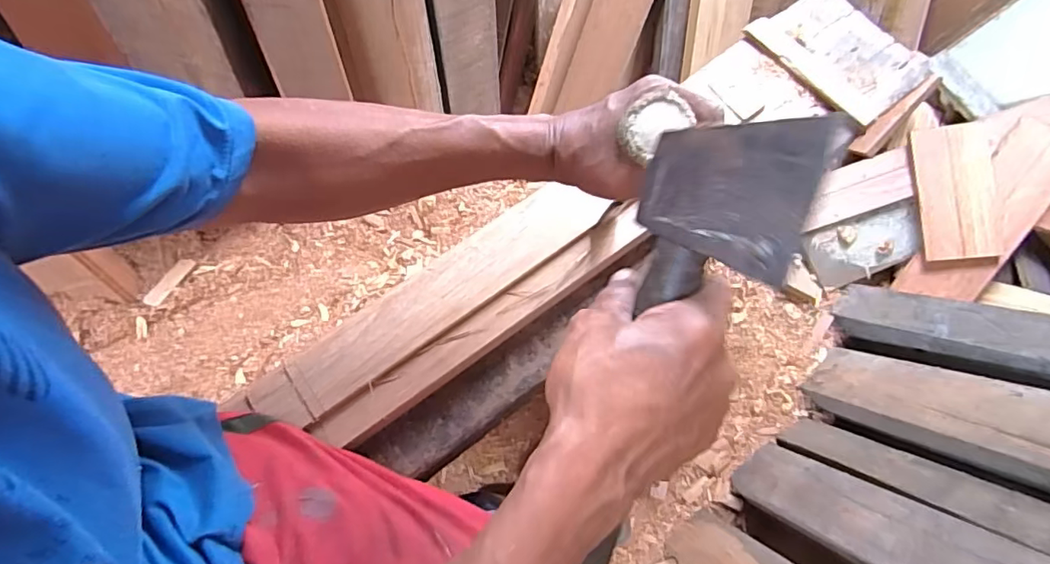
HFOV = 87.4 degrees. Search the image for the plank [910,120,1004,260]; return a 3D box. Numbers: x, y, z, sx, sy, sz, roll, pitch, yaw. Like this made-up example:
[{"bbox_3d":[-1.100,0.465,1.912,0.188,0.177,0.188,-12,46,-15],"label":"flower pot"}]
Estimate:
[{"bbox_3d":[0.864,-0.180,1.102,0.133,0.022,0.276,-5,77,18],"label":"plank"}]

